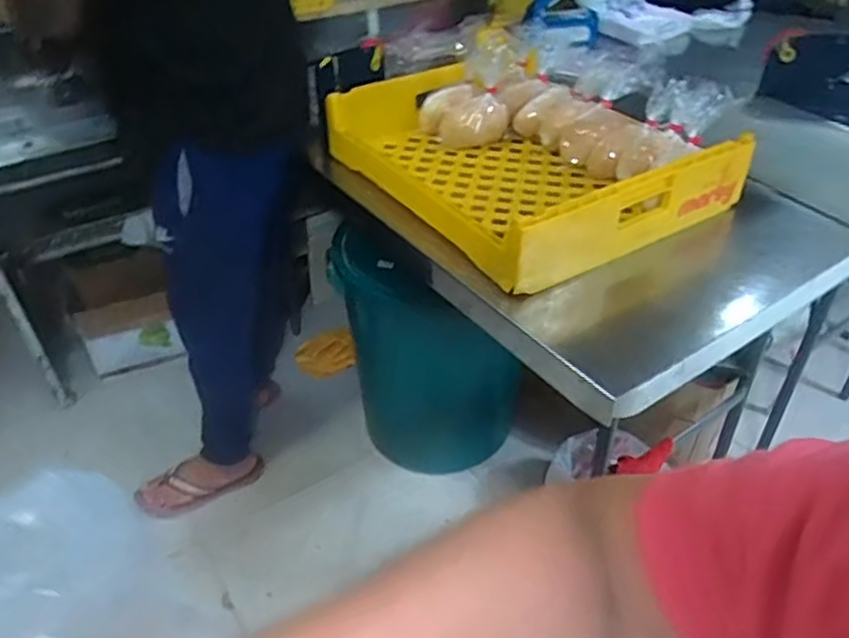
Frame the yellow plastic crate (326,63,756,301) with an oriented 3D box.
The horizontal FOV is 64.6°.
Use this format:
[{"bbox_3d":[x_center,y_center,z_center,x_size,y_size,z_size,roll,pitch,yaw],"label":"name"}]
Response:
[{"bbox_3d":[0.158,-0.275,1.133,0.466,0.134,0.559,-25,46,-26],"label":"yellow plastic crate"}]

